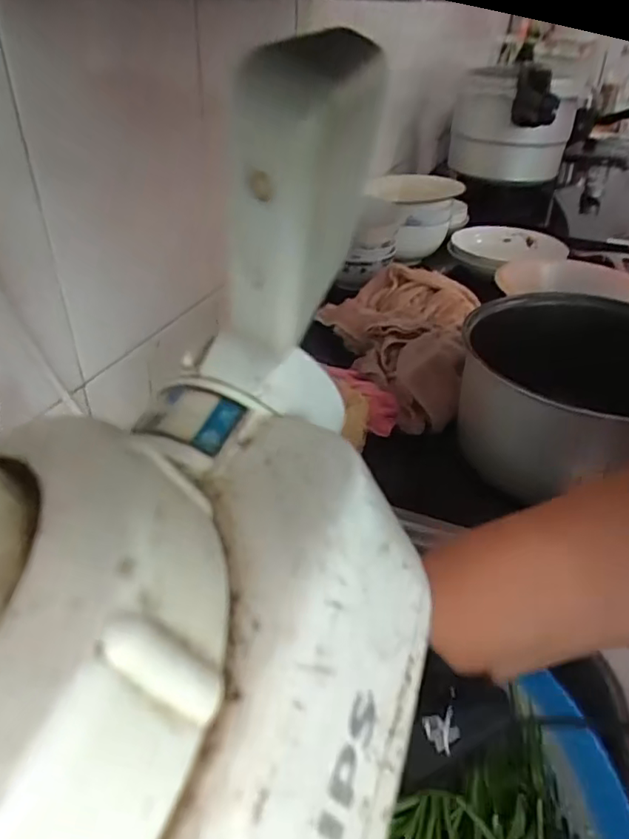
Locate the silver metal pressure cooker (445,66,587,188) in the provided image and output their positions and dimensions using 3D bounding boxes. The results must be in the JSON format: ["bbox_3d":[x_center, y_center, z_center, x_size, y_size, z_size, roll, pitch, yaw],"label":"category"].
[{"bbox_3d":[0.341,-0.505,0.973,0.199,0.170,0.234,14,37,16],"label":"silver metal pressure cooker"}]

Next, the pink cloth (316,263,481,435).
[{"bbox_3d":[0.081,-0.097,0.617,0.168,0.082,0.260,10,36,12],"label":"pink cloth"}]

